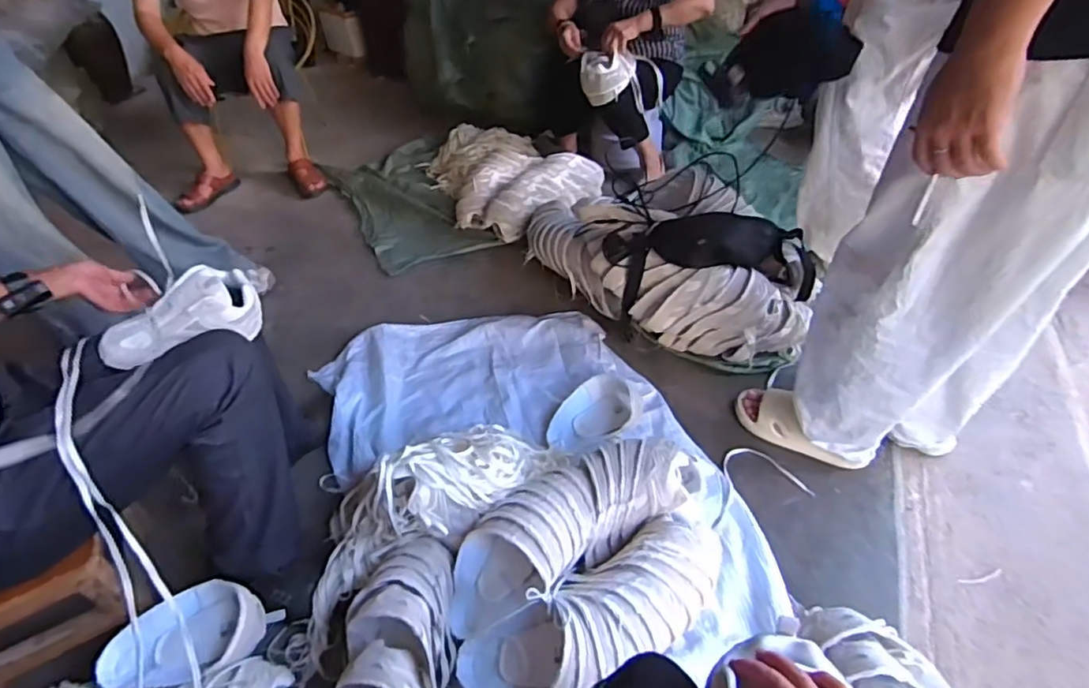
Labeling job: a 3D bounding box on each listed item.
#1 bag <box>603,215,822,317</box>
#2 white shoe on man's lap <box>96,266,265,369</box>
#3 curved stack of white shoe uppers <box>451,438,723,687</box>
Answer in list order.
[{"bbox_3d":[0.364,-0.183,1.343,0.444,0.162,0.140,-3,43,3],"label":"bag"},{"bbox_3d":[-0.569,-0.033,0.919,0.248,0.087,0.093,-17,44,-13],"label":"white shoe on man's lap"},{"bbox_3d":[0.067,0.358,0.965,0.449,0.179,0.307,-21,45,-16],"label":"curved stack of white shoe uppers"}]

